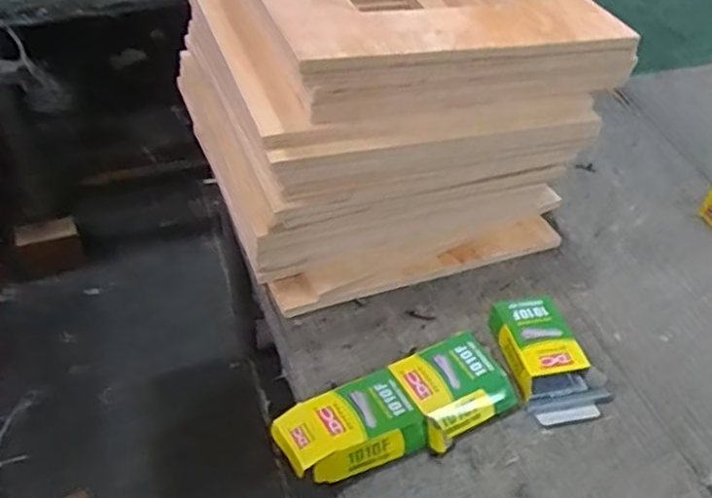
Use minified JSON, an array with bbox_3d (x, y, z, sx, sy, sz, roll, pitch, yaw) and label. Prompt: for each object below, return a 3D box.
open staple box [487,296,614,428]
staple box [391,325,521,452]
[{"bbox_3d":[0.222,0.124,0.791,0.098,0.037,0.155,-11,45,-16],"label":"open staple box"},{"bbox_3d":[0.109,0.151,0.752,0.123,0.028,0.103,-20,48,-24],"label":"staple box"}]

